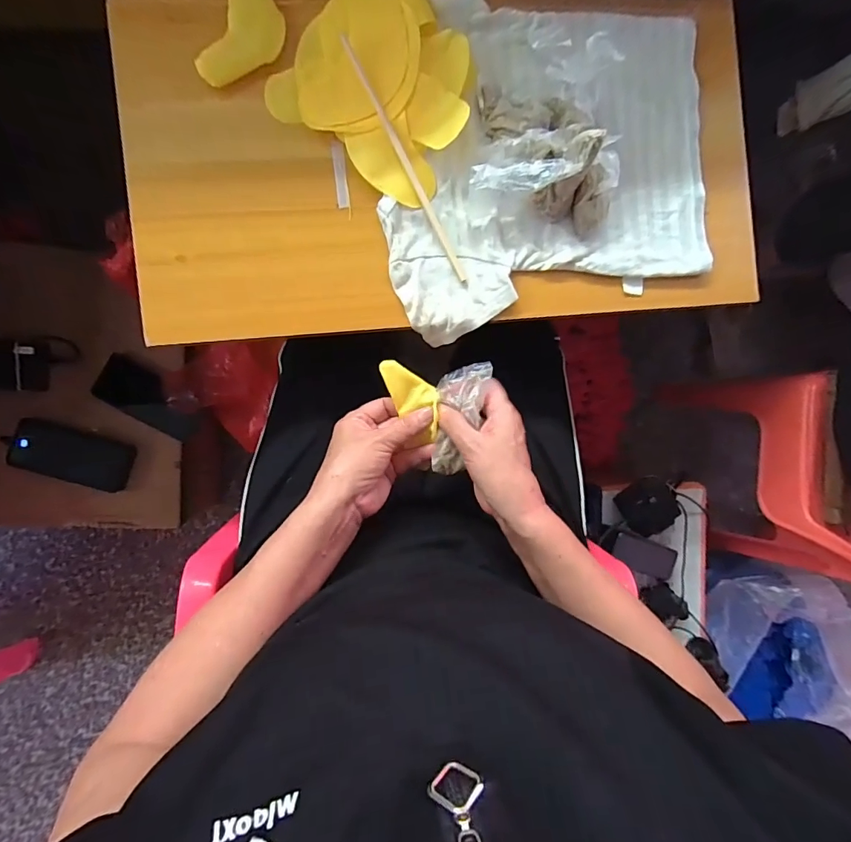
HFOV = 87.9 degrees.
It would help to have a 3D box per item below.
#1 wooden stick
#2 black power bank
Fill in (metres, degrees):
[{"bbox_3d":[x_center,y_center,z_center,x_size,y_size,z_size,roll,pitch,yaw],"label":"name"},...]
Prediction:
[{"bbox_3d":[-0.016,-0.231,0.396,0.010,0.012,0.224,-28,94,-7],"label":"wooden stick"},{"bbox_3d":[-0.524,0.050,0.655,0.158,0.011,0.077,18,88,-8],"label":"black power bank"}]

